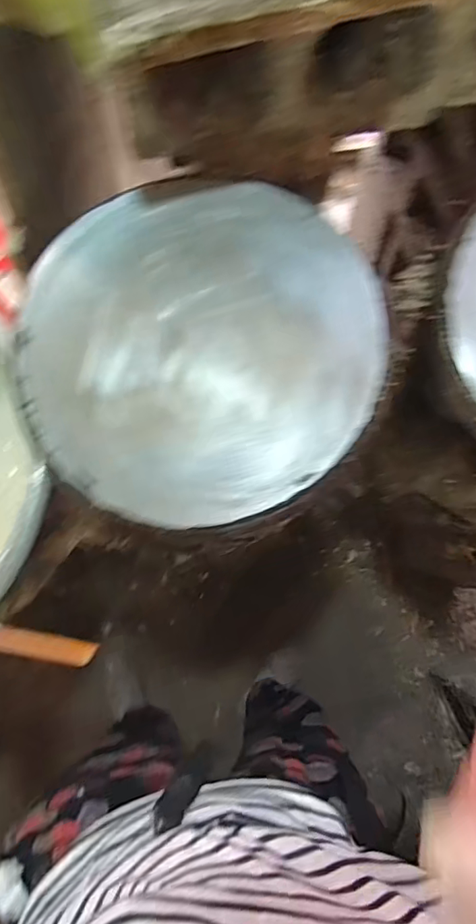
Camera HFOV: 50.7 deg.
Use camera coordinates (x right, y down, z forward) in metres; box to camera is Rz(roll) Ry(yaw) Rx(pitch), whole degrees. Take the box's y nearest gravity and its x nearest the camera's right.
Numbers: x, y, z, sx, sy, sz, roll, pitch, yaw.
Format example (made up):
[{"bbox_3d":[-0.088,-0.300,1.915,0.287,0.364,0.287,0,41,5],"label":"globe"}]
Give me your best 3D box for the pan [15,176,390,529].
[{"bbox_3d":[-0.039,-0.121,0.498,0.345,0.026,0.348,0,78,1],"label":"pan"}]

